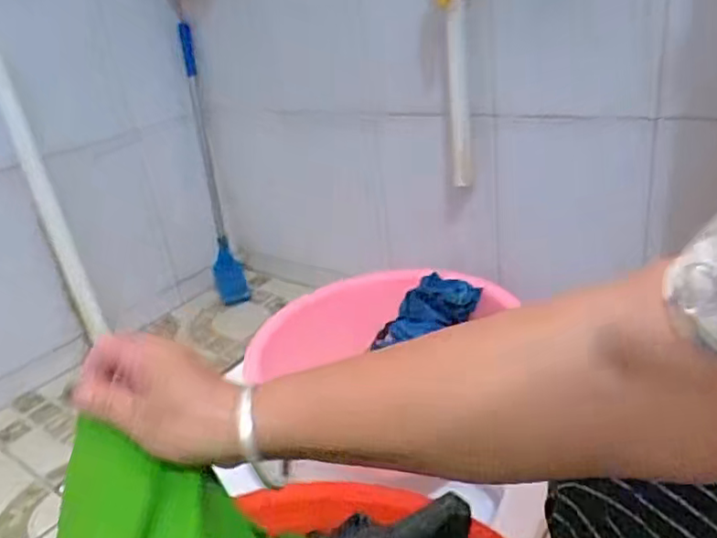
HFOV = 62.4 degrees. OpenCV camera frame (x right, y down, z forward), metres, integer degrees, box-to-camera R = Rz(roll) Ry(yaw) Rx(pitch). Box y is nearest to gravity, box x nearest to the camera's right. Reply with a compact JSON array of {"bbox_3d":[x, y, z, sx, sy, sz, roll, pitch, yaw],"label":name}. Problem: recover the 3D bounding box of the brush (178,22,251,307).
[{"bbox_3d":[-0.297,-0.195,1.166,0.062,0.521,0.121,-16,27,-17],"label":"brush"}]

